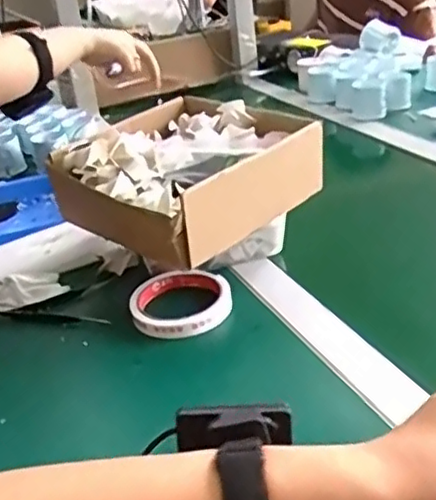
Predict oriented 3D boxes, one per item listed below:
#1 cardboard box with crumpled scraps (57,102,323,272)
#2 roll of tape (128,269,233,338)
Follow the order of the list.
[{"bbox_3d":[-0.031,-0.076,0.624,0.198,0.074,0.200,19,36,41],"label":"cardboard box with crumpled scraps"},{"bbox_3d":[-0.036,0.048,0.605,0.093,0.017,0.092,-6,27,3],"label":"roll of tape"}]

